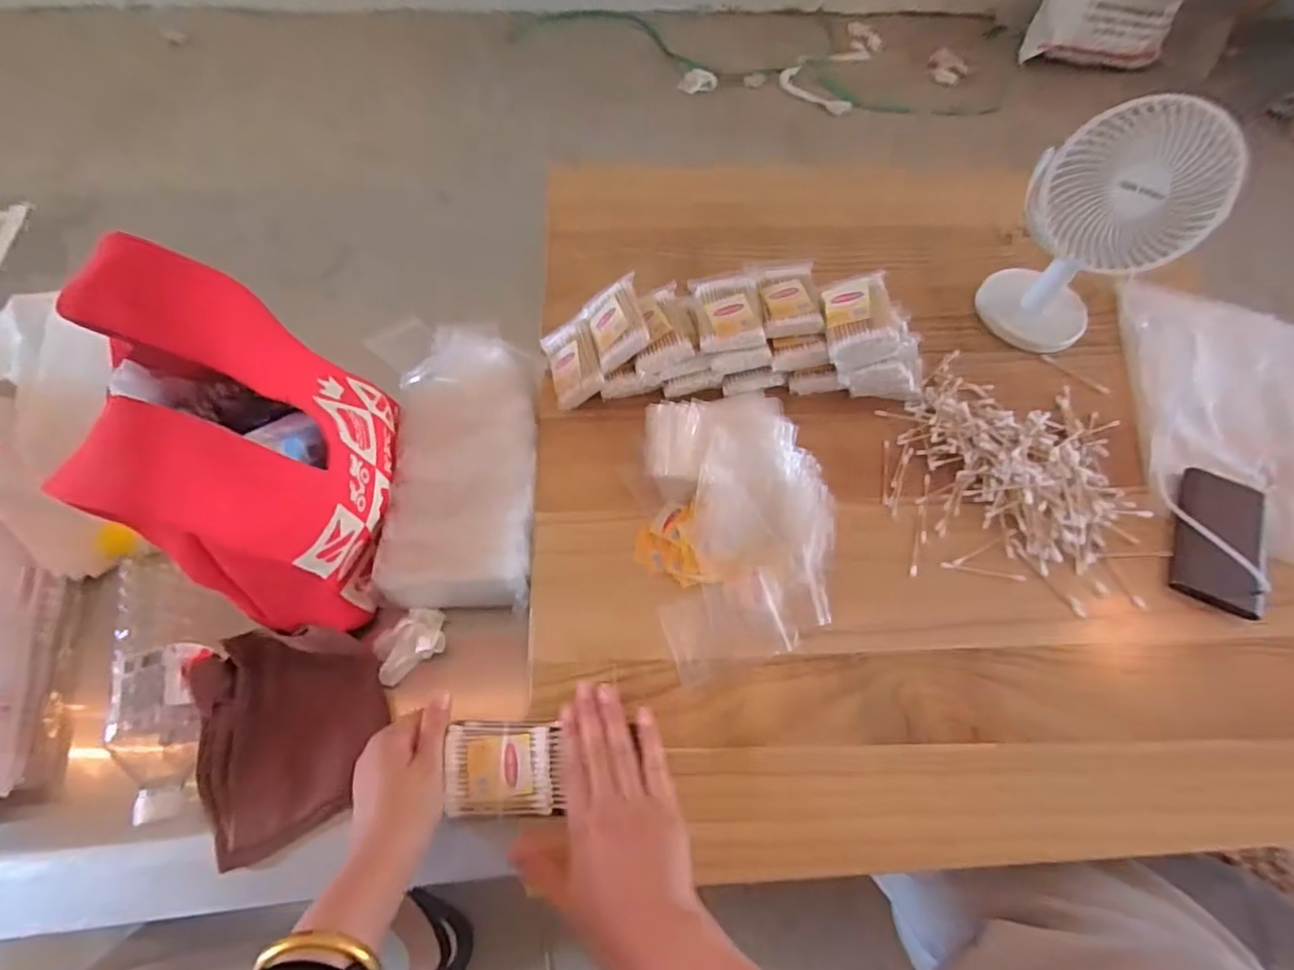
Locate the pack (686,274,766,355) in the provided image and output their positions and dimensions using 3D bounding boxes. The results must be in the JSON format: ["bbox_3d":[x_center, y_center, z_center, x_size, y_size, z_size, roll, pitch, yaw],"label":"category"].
[{"bbox_3d":[0.076,-0.164,0.579,0.060,0.018,0.091,-4,62,-6],"label":"pack"}]

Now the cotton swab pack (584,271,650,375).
[{"bbox_3d":[-0.029,-0.153,0.588,0.055,0.017,0.081,-25,65,15],"label":"cotton swab pack"}]

